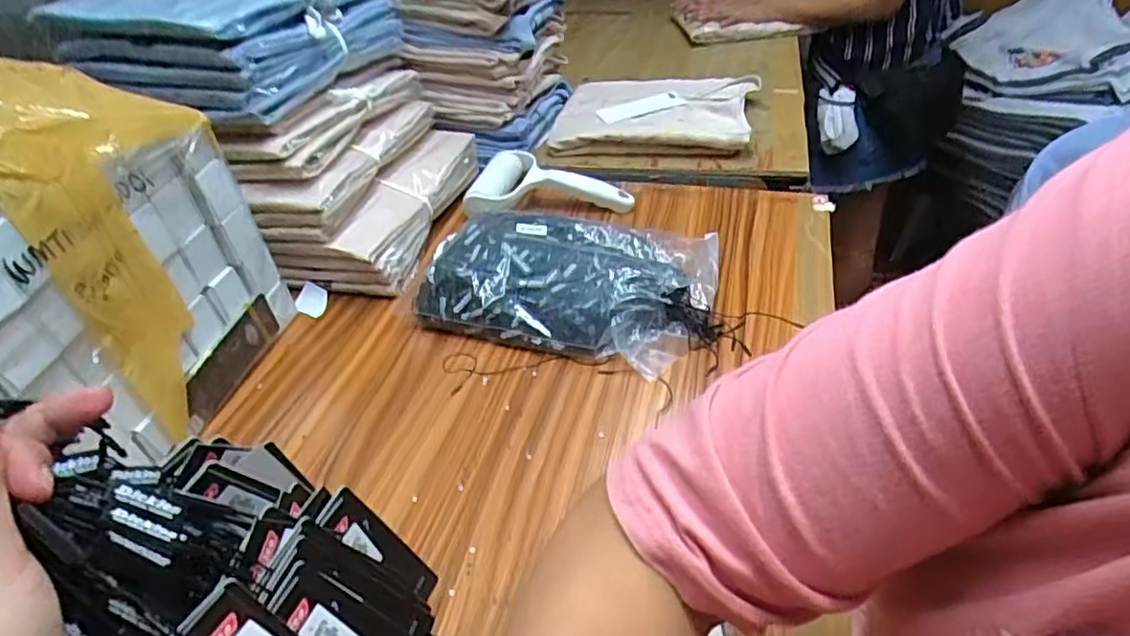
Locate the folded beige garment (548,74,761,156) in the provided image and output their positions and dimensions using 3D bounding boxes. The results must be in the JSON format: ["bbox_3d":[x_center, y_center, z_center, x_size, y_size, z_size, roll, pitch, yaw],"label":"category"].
[{"bbox_3d":[0.129,-0.289,0.851,0.267,0.046,0.199,3,41,12],"label":"folded beige garment"}]

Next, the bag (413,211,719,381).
[{"bbox_3d":[0.004,-0.040,0.595,0.284,0.066,0.172,10,43,19],"label":"bag"}]

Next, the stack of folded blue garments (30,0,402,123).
[{"bbox_3d":[-0.322,-0.298,0.636,0.212,0.087,0.270,3,41,12],"label":"stack of folded blue garments"}]

